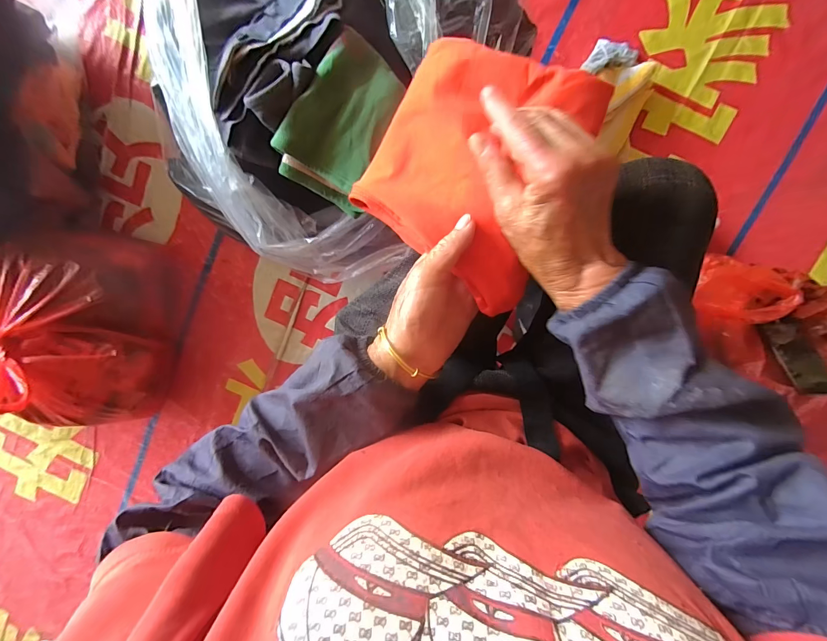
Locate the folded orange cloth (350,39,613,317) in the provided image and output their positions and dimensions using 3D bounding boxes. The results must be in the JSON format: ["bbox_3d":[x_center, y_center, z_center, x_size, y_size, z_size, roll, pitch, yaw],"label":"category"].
[{"bbox_3d":[0.046,-0.123,0.289,0.163,0.043,0.176,29,97,0],"label":"folded orange cloth"}]

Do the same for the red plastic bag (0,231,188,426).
[{"bbox_3d":[-0.655,0.029,0.690,0.259,0.266,0.361,-1,98,4],"label":"red plastic bag"}]

